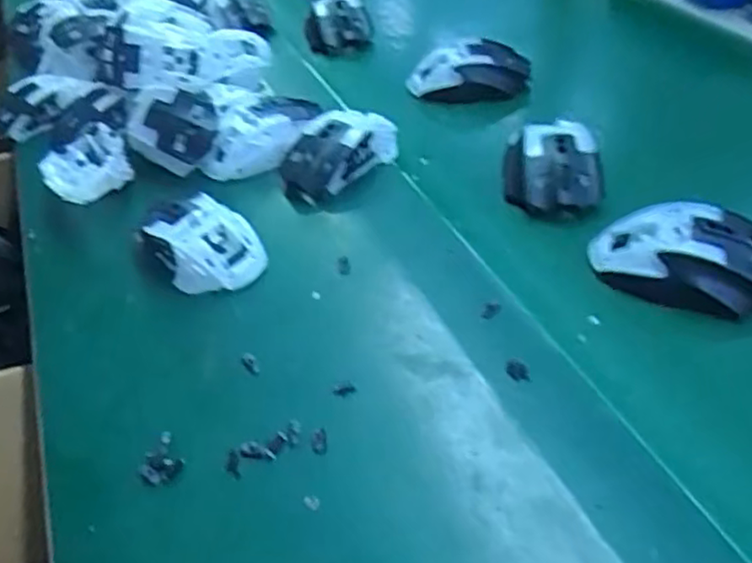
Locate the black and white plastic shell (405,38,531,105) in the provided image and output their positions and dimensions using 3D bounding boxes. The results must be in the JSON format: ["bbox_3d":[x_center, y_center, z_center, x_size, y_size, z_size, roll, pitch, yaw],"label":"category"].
[{"bbox_3d":[0.089,-0.203,0.644,0.114,0.035,0.068,3,45,11],"label":"black and white plastic shell"}]

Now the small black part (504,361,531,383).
[{"bbox_3d":[0.082,0.052,0.388,0.013,0.005,0.012,0,45,7],"label":"small black part"}]

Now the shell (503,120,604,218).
[{"bbox_3d":[0.136,-0.086,0.511,0.069,0.034,0.079,0,45,8],"label":"shell"}]

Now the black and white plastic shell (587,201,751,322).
[{"bbox_3d":[0.203,-0.019,0.435,0.115,0.033,0.074,16,49,22],"label":"black and white plastic shell"}]

